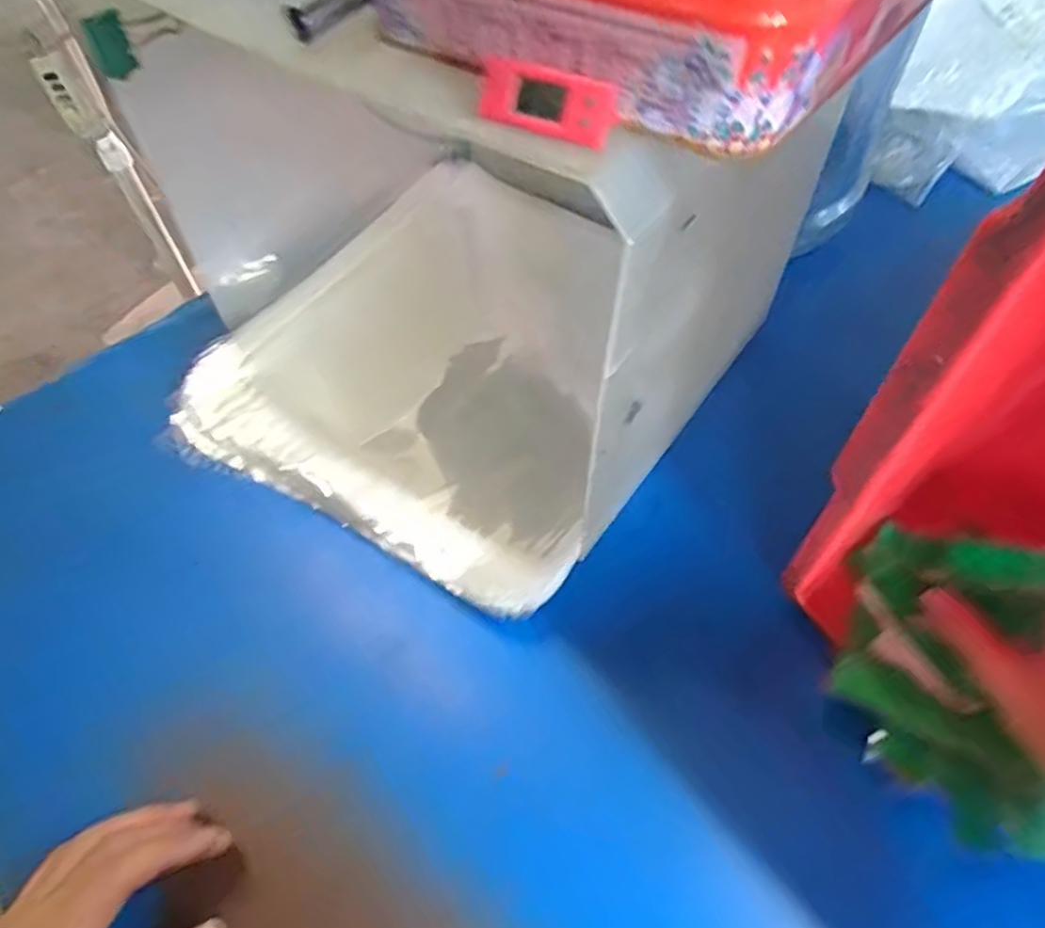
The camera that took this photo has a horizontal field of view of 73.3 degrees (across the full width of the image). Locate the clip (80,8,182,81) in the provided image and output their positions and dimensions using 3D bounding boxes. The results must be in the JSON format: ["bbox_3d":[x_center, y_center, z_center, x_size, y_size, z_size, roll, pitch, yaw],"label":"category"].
[{"bbox_3d":[-0.237,-0.258,0.432,0.052,0.036,0.021,-19,57,-11],"label":"clip"}]

